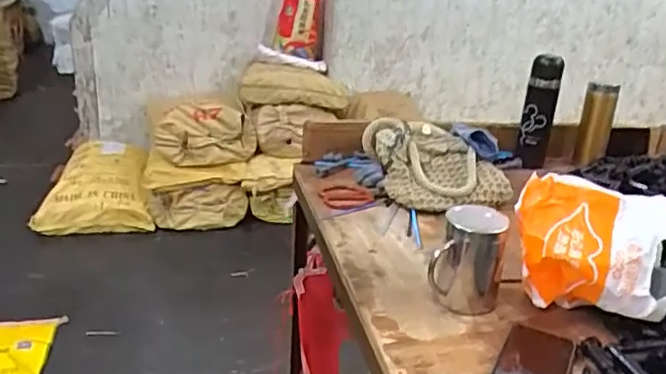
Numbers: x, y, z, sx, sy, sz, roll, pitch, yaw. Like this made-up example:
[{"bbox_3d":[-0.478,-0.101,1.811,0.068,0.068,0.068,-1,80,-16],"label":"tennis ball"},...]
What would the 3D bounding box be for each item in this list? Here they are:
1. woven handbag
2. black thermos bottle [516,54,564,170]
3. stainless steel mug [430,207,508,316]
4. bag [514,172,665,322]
[{"bbox_3d":[0.189,-0.040,1.097,0.223,0.118,0.202,-3,24,-17],"label":"woven handbag"},{"bbox_3d":[0.425,-0.145,1.239,0.061,0.239,0.055,11,24,18],"label":"black thermos bottle"},{"bbox_3d":[0.174,0.092,0.761,0.081,0.110,0.110,12,24,21],"label":"stainless steel mug"},{"bbox_3d":[0.324,0.084,0.743,0.196,0.142,0.120,11,24,18],"label":"bag"}]

